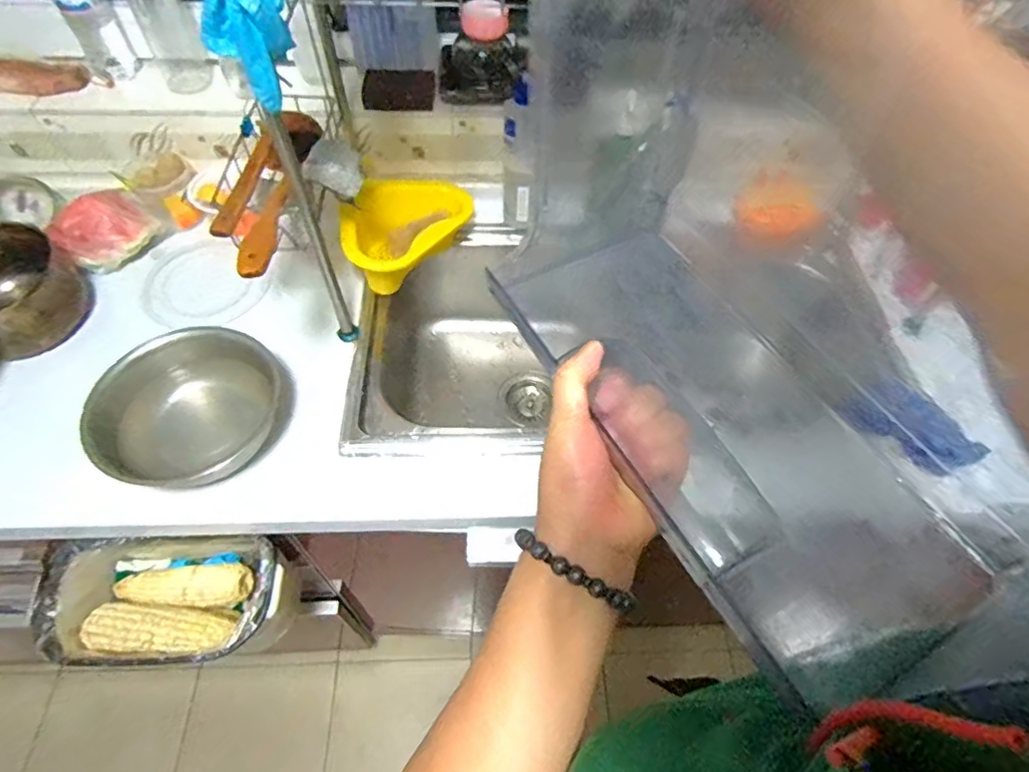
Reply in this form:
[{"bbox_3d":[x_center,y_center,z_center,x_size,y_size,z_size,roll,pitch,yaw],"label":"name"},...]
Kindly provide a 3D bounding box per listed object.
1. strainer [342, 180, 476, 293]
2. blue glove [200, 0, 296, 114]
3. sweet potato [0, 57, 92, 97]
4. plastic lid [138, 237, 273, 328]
[{"bbox_3d":[-0.178,-0.238,0.866,0.144,0.086,0.221,31,61,18],"label":"strainer"},{"bbox_3d":[-0.218,-0.298,0.467,0.078,0.102,0.048,38,63,21],"label":"blue glove"},{"bbox_3d":[-0.712,-0.451,0.845,0.158,0.037,0.044,-7,57,-6],"label":"sweet potato"},{"bbox_3d":[-0.464,-0.150,0.856,0.167,0.014,0.155,1,56,-1],"label":"plastic lid"}]

